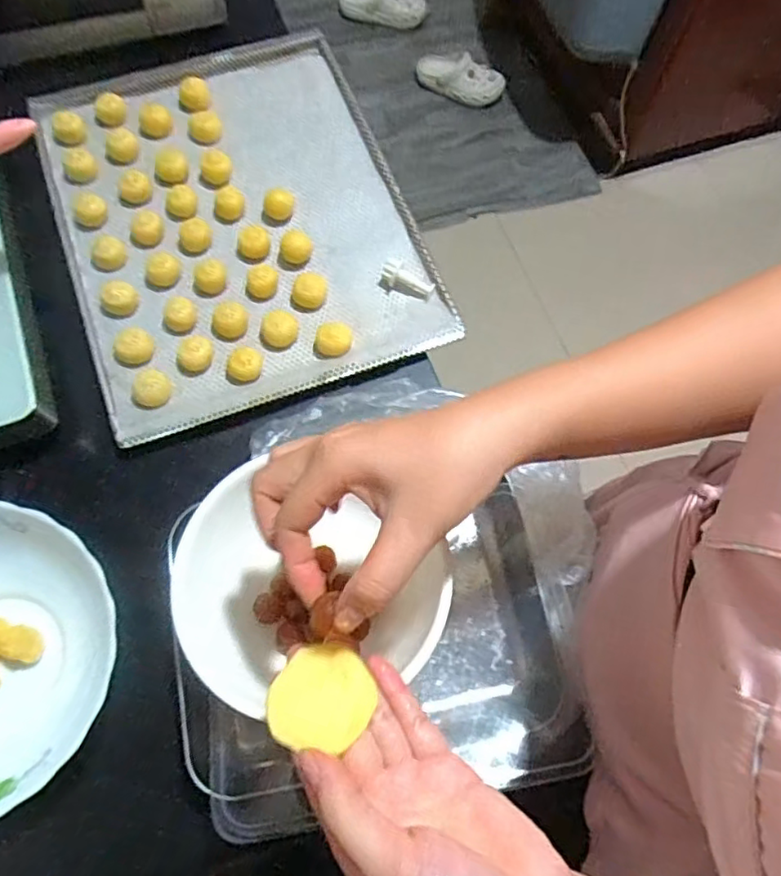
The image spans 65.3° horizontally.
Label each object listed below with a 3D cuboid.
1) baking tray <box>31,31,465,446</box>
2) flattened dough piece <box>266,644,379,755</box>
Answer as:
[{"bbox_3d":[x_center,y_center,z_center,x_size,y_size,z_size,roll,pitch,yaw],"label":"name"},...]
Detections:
[{"bbox_3d":[-0.148,-0.216,0.582,0.311,0.031,0.401,-19,72,-9],"label":"baking tray"},{"bbox_3d":[-0.034,0.123,0.291,0.046,0.006,0.044,10,55,-11],"label":"flattened dough piece"}]

